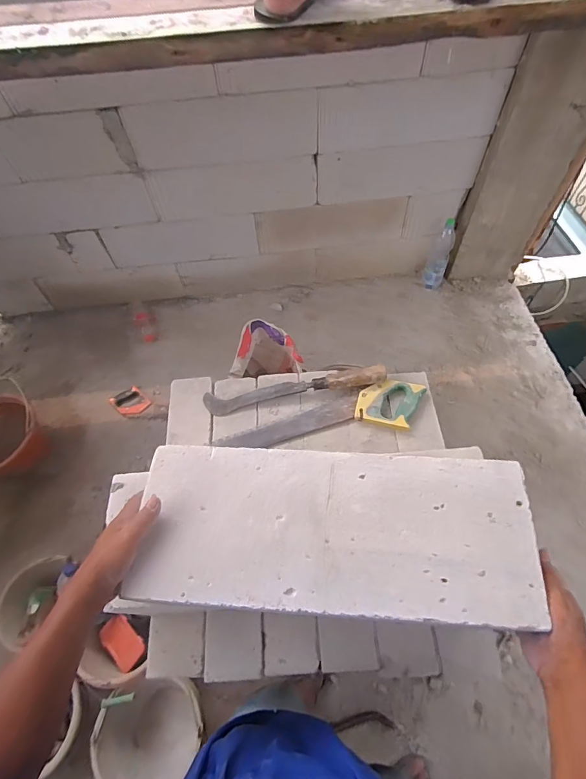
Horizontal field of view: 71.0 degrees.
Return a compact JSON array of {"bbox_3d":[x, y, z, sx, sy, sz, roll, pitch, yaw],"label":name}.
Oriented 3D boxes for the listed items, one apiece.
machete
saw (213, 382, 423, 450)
[{"bbox_3d":[0.001,0.000,0.929,0.416,0.066,0.064,-5,60,0],"label":"machete"},{"bbox_3d":[0.063,0.063,0.909,0.475,0.039,0.109,-8,58,-2],"label":"saw"}]

